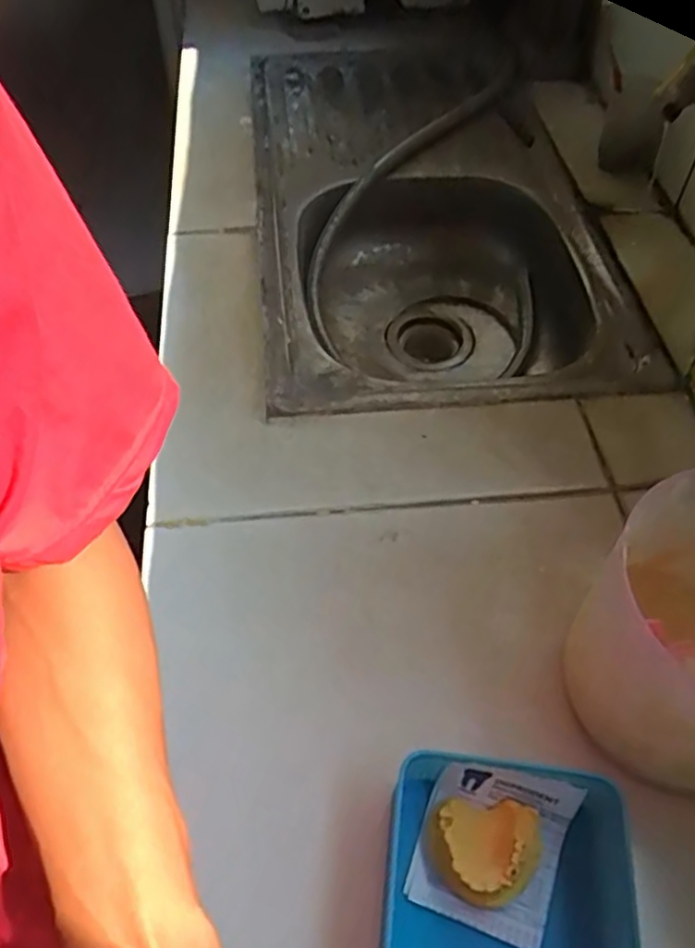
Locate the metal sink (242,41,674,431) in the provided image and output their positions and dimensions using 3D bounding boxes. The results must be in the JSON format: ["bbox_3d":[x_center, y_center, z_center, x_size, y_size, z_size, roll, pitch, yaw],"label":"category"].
[{"bbox_3d":[0.087,-0.300,0.916,0.398,0.170,0.675,-5,54,-4],"label":"metal sink"}]

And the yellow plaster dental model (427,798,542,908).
[{"bbox_3d":[0.083,0.225,0.423,0.064,0.029,0.054,0,53,0],"label":"yellow plaster dental model"}]

